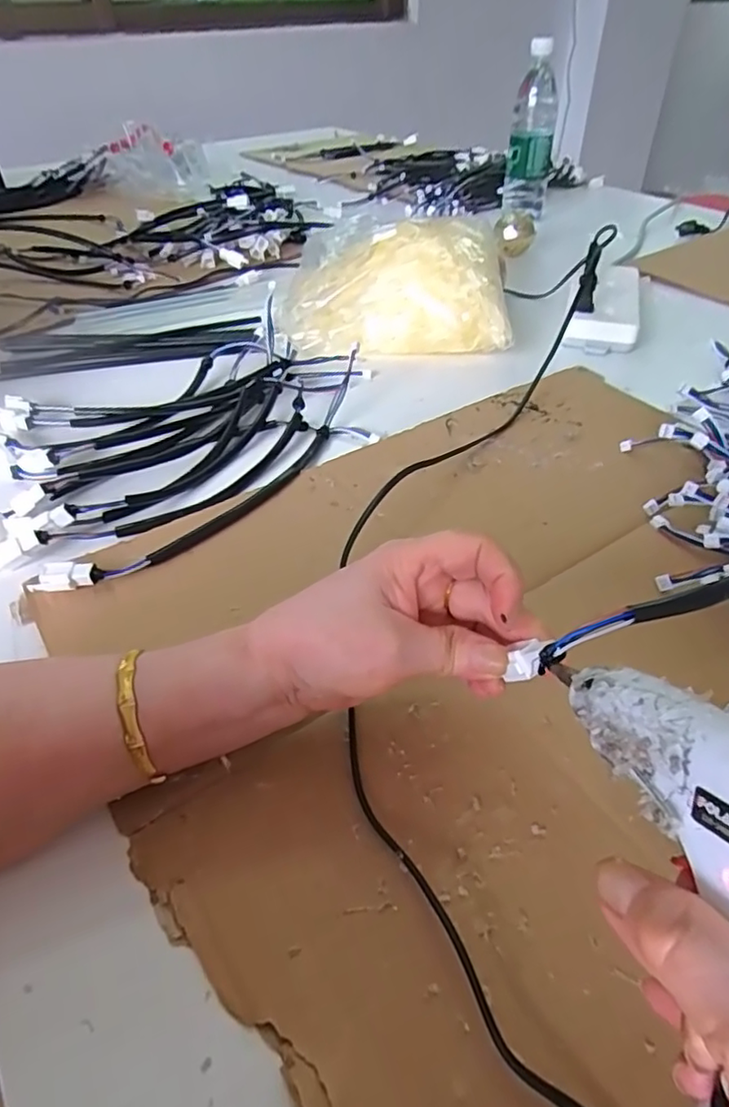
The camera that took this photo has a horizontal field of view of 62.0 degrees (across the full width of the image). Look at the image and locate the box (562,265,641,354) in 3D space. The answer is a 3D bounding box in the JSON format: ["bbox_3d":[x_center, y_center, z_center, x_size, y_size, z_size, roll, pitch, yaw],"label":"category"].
[{"bbox_3d":[0.262,-0.277,0.669,0.074,0.034,0.179,11,44,13],"label":"box"}]

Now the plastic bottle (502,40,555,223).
[{"bbox_3d":[0.253,-0.627,0.914,0.066,0.207,0.060,9,44,11],"label":"plastic bottle"}]

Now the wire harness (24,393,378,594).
[{"bbox_3d":[-0.096,-0.045,0.439,0.053,0.018,0.281,28,50,28],"label":"wire harness"}]

